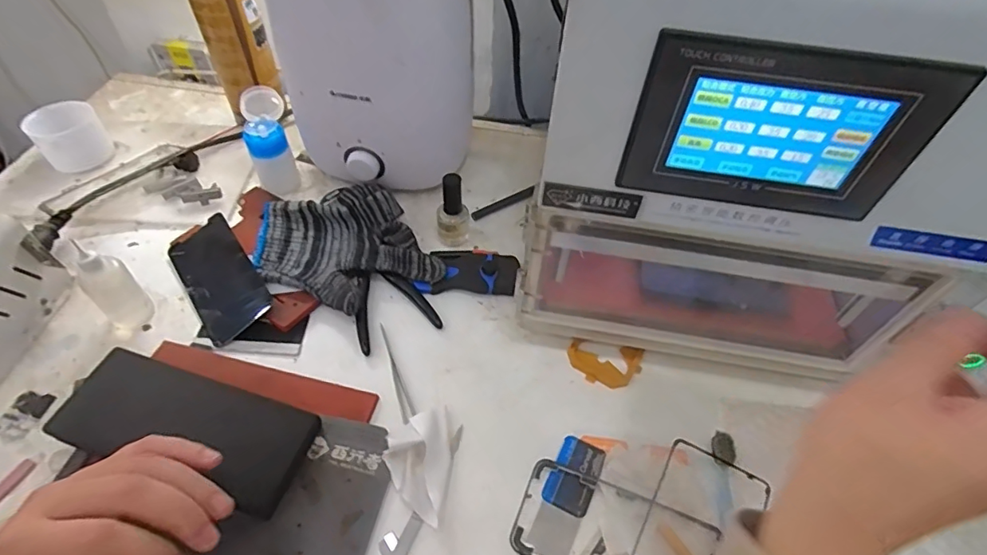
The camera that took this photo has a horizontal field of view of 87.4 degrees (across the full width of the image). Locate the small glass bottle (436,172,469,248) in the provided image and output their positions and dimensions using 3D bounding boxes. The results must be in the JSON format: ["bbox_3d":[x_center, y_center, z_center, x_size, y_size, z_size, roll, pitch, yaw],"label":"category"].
[{"bbox_3d":[-0.041,-0.066,0.511,0.031,0.078,0.024,-6,52,-6],"label":"small glass bottle"}]

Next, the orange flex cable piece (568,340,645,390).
[{"bbox_3d":[0.099,0.077,0.452,0.064,0.004,0.039,6,52,3],"label":"orange flex cable piece"}]

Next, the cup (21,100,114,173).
[{"bbox_3d":[-0.467,-0.152,0.573,0.066,0.058,0.060,-32,60,-26],"label":"cup"}]

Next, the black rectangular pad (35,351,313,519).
[{"bbox_3d":[-0.227,0.109,0.380,0.180,0.025,0.072,15,53,7],"label":"black rectangular pad"}]

